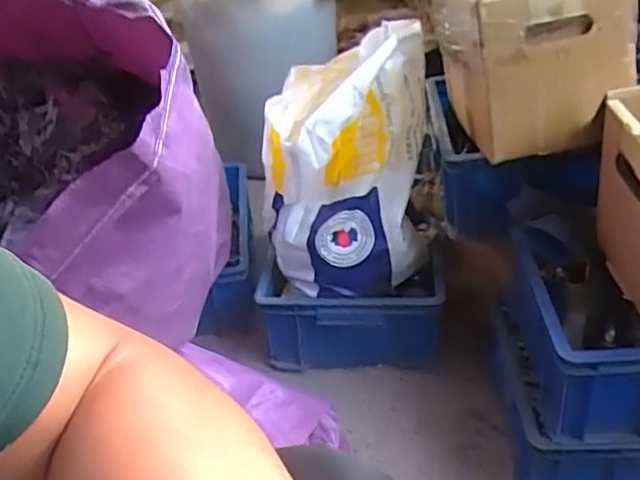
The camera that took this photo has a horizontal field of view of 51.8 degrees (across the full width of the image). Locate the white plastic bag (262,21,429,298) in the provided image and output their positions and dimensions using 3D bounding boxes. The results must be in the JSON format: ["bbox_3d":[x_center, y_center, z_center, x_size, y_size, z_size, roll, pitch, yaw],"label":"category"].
[{"bbox_3d":[0.040,-0.088,0.995,0.253,0.362,0.188,-6,35,1],"label":"white plastic bag"}]

